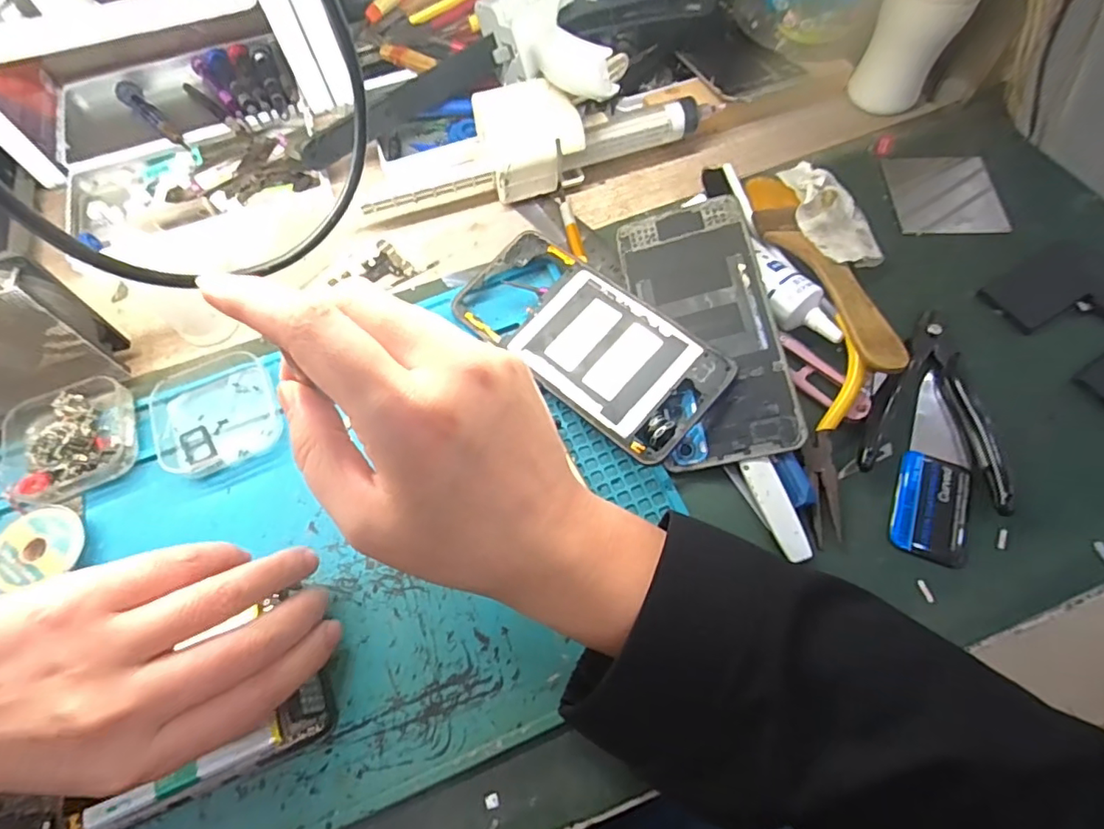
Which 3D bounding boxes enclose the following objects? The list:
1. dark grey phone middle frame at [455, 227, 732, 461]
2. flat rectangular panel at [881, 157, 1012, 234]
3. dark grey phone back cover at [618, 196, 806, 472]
[{"bbox_3d":[0.018,-0.045,0.324,0.162,0.008,0.076,40,80,21],"label":"dark grey phone middle frame"},{"bbox_3d":[0.263,-0.148,0.377,0.066,0.004,0.068,1,65,2],"label":"flat rectangular panel"},{"bbox_3d":[0.086,-0.050,0.317,0.071,0.004,0.157,-13,70,13],"label":"dark grey phone back cover"}]

